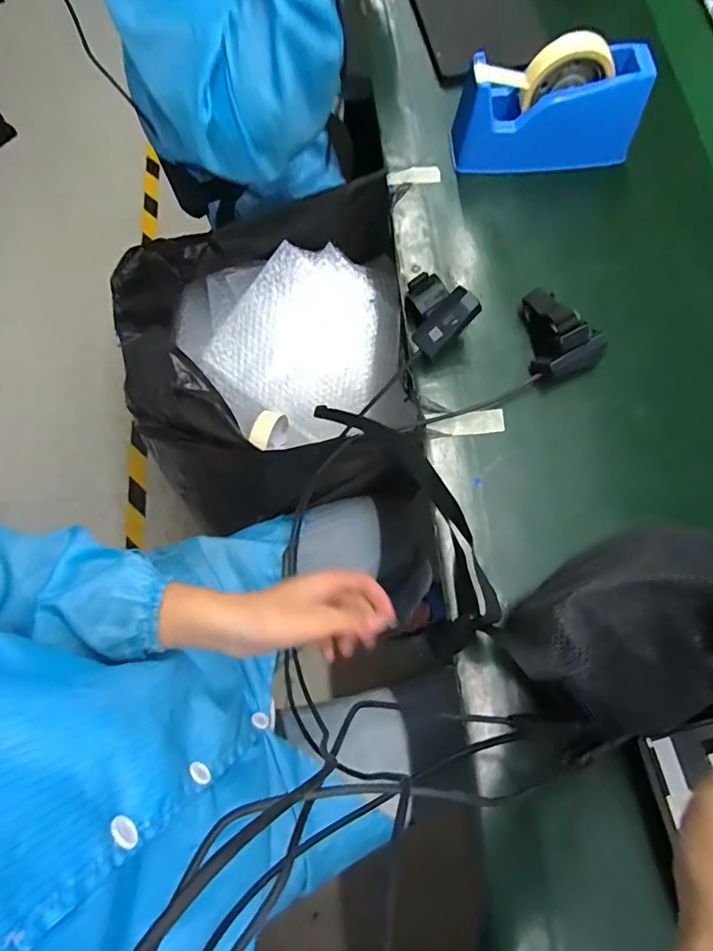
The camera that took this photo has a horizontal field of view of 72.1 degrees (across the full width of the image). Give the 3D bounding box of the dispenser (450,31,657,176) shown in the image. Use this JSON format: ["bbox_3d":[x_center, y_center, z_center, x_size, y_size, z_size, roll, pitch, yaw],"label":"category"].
[{"bbox_3d":[0.215,-0.412,0.546,0.194,0.118,0.072,-5,72,-3],"label":"dispenser"}]

